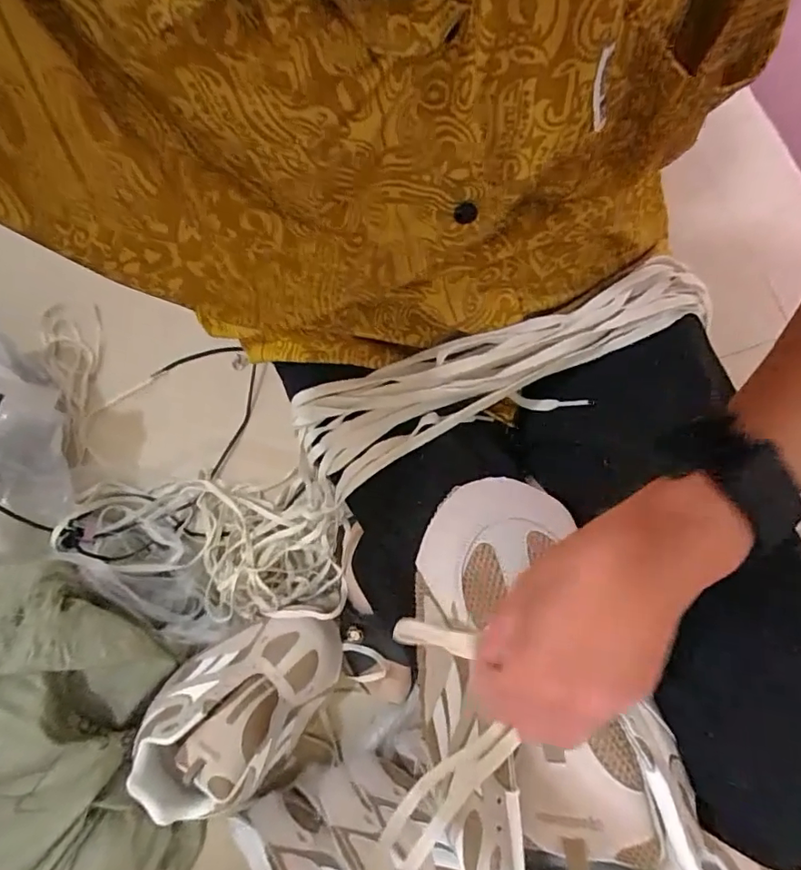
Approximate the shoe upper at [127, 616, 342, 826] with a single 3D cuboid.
[{"bbox_3d":[-0.184,0.294,0.584,0.150,0.098,0.238,38,79,9],"label":"shoe upper"}]

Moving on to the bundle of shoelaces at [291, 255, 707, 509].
[{"bbox_3d":[0.076,-0.038,0.388,0.309,0.095,0.074,-19,76,-5],"label":"bundle of shoelaces"}]

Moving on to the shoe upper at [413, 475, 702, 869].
[{"bbox_3d":[0.072,0.150,0.298,0.118,0.082,0.250,-14,75,-3],"label":"shoe upper"}]

